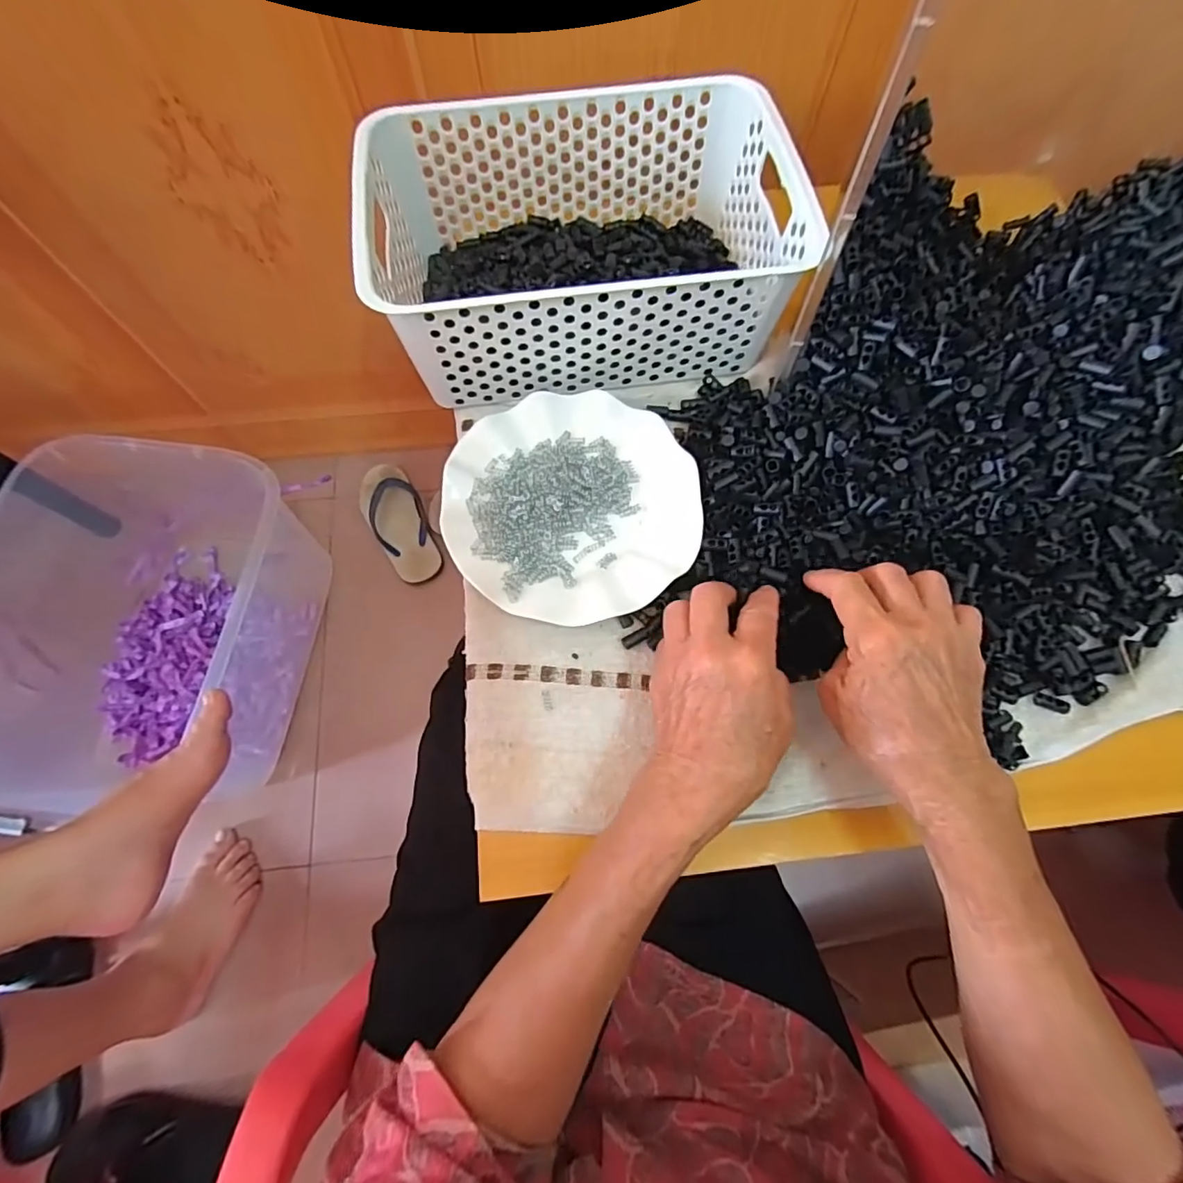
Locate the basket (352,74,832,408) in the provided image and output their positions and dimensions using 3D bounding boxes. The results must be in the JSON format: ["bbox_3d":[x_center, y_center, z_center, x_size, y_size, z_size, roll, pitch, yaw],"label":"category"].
[{"bbox_3d":[-0.009,-0.268,0.420,0.298,0.096,0.201,-11,72,-5],"label":"basket"}]

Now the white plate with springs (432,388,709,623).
[{"bbox_3d":[-0.014,-0.064,0.401,0.178,0.020,0.177,0,71,-1],"label":"white plate with springs"}]

